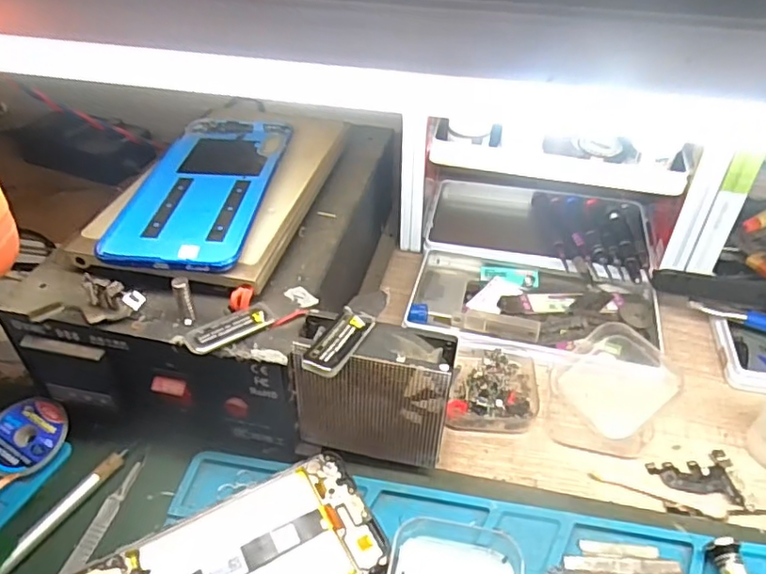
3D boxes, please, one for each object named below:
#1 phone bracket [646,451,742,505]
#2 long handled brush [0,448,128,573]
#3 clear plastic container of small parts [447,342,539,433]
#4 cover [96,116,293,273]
[{"bbox_3d":[0.177,0.105,0.333,0.046,0.004,0.031,8,42,8],"label":"phone bracket"},{"bbox_3d":[-0.182,0.131,0.292,0.010,0.005,0.129,21,45,22],"label":"long handled brush"},{"bbox_3d":[0.071,0.063,0.373,0.054,0.019,0.062,8,42,9],"label":"clear plastic container of small parts"},{"bbox_3d":[-0.108,-0.063,0.360,0.075,0.007,0.164,4,41,3],"label":"cover"}]

